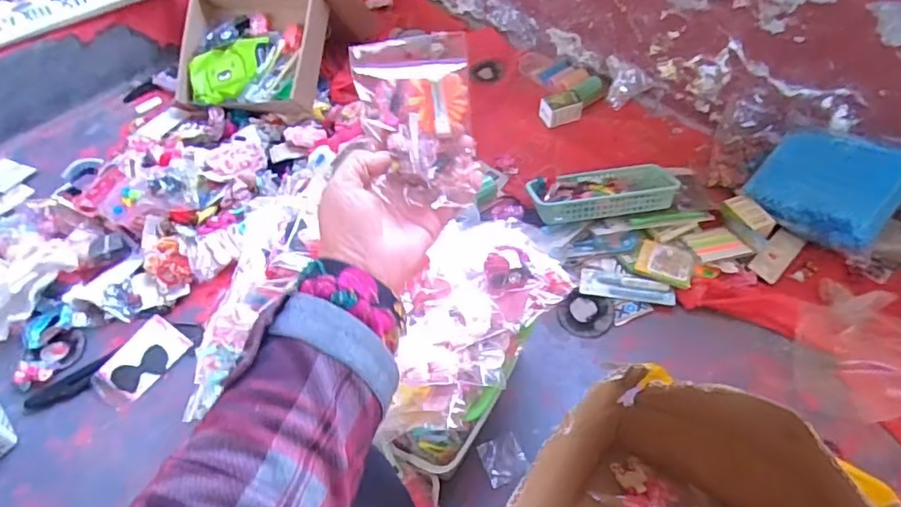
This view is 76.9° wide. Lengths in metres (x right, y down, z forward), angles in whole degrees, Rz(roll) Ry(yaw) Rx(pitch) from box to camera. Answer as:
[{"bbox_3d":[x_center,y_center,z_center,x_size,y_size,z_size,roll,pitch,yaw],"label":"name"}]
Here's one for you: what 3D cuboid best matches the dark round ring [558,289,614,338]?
[{"bbox_3d":[0.233,0.107,0.978,0.092,0.017,0.088,-3,51,3],"label":"dark round ring"}]

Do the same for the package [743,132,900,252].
[{"bbox_3d":[0.696,-0.124,1.050,0.178,0.129,0.212,-38,58,-23],"label":"package"}]

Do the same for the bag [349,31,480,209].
[{"bbox_3d":[-0.026,-0.103,0.435,0.086,0.019,0.128,-5,85,-11],"label":"bag"}]

